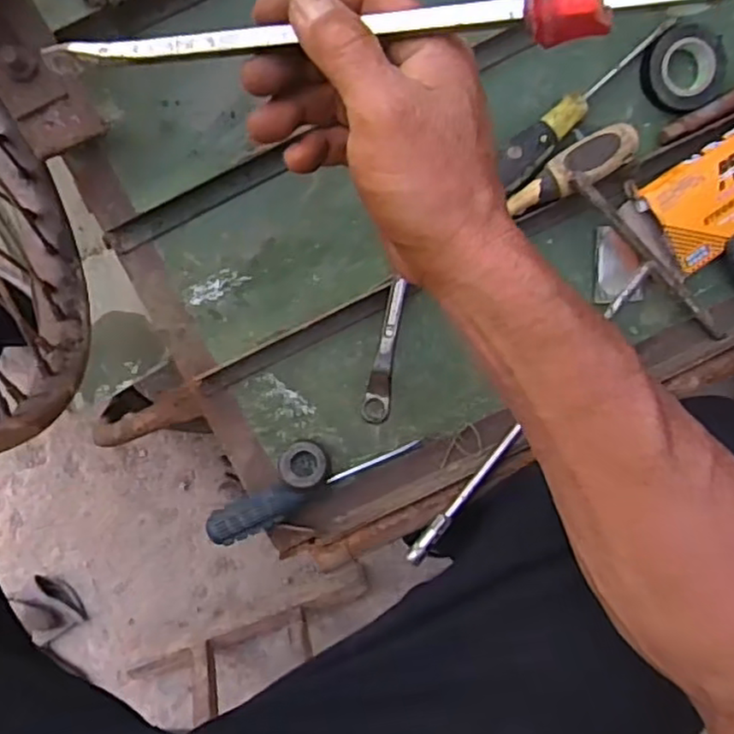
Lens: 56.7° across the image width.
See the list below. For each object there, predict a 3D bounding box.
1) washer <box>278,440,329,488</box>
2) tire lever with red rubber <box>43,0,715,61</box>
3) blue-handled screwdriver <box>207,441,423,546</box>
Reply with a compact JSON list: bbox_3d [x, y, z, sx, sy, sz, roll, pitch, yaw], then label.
[{"bbox_3d":[-0.048,0.075,0.527,0.036,0.021,0.033,-3,91,1],"label":"washer"},{"bbox_3d":[-0.004,-0.133,0.271,0.265,0.014,0.020,1,91,16],"label":"tire lever with red rubber"},{"bbox_3d":[-0.040,0.097,0.535,0.171,0.022,0.029,-21,91,-12],"label":"blue-handled screwdriver"}]

